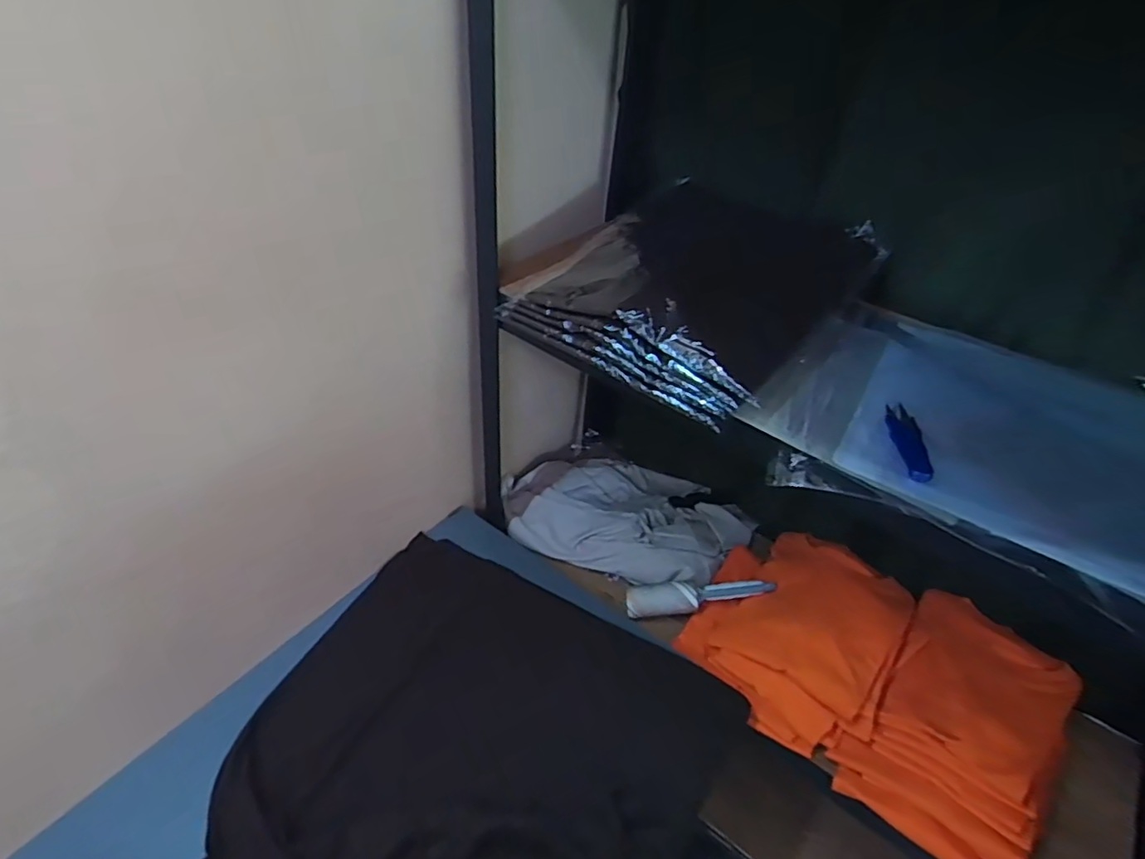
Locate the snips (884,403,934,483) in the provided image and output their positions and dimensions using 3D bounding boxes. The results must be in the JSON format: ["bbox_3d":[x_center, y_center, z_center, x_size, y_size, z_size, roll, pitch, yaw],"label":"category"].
[{"bbox_3d":[0.296,0.008,0.535,0.028,0.014,0.111,10,41,4],"label":"snips"}]

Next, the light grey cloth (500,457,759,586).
[{"bbox_3d":[0.095,0.145,1.058,0.398,0.061,0.278,22,43,17],"label":"light grey cloth"}]

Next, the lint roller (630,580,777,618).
[{"bbox_3d":[0.191,0.250,0.918,0.218,0.046,0.045,2,41,-5],"label":"lint roller"}]

